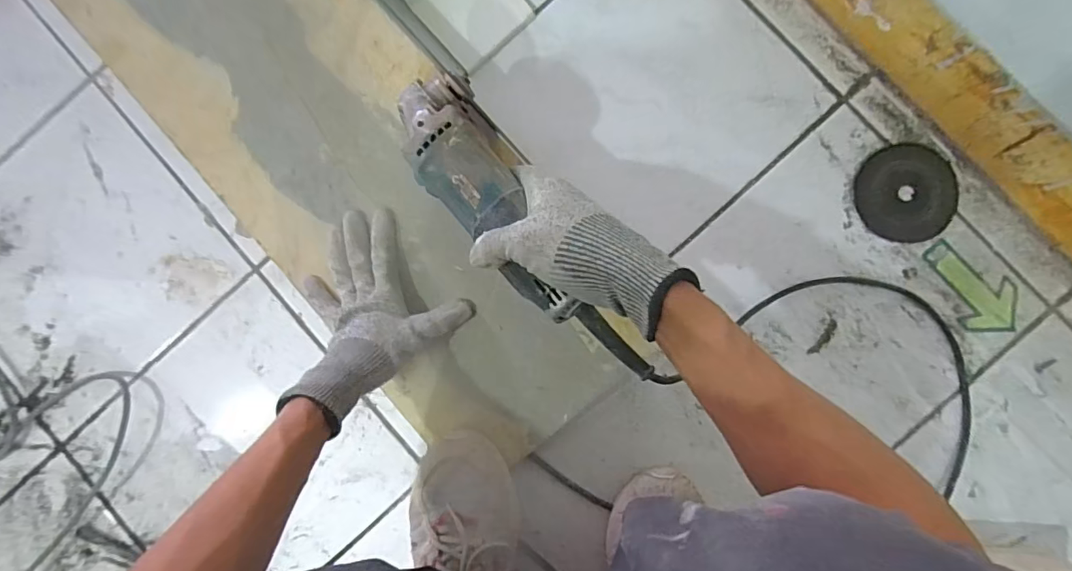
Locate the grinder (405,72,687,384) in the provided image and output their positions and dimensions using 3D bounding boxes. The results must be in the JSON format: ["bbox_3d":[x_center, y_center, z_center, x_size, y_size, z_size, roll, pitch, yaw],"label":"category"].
[{"bbox_3d":[-0.012,-0.041,0.428,0.080,0.079,0.321,-35,78,1],"label":"grinder"}]

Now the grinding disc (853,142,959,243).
[{"bbox_3d":[0.389,-0.097,0.531,0.100,0.007,0.101,0,87,3],"label":"grinding disc"}]

